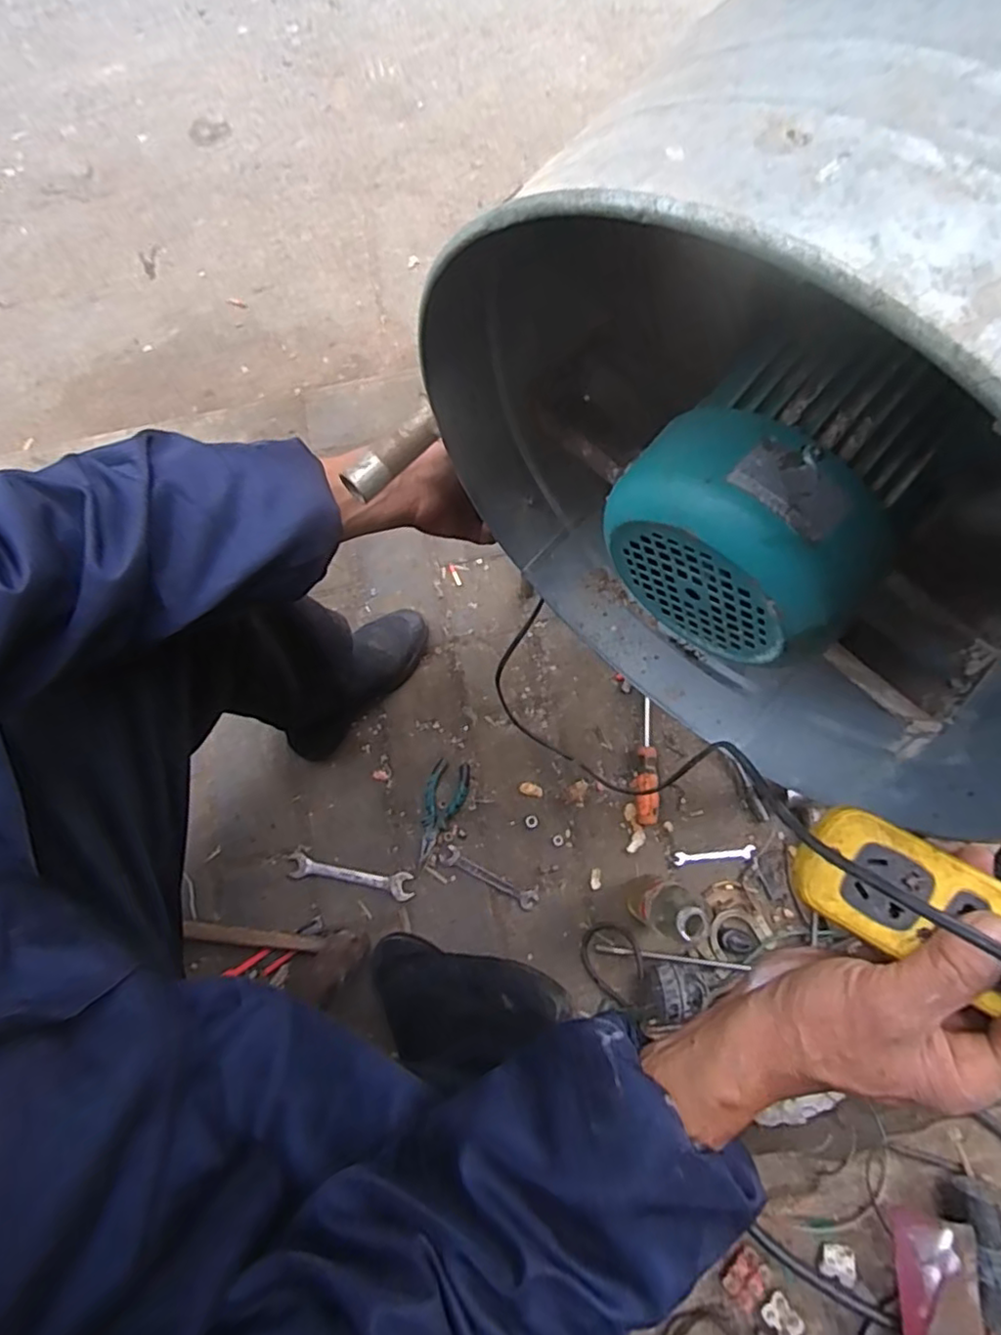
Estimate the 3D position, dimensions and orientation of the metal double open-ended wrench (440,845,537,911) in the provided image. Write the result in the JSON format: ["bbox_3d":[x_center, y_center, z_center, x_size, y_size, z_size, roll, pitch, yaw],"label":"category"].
[{"bbox_3d":[-0.016,0.291,0.877,0.136,0.008,0.028,26,78,5],"label":"metal double open-ended wrench"}]

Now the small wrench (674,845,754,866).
[{"bbox_3d":[0.301,0.264,0.888,0.113,0.008,0.018,-5,78,-2],"label":"small wrench"}]

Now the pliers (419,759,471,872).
[{"bbox_3d":[-0.084,0.208,0.891,0.057,0.018,0.148,13,78,2],"label":"pliers"}]

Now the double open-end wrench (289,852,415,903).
[{"bbox_3d":[-0.207,0.292,0.881,0.176,0.014,0.036,9,77,1],"label":"double open-end wrench"}]

